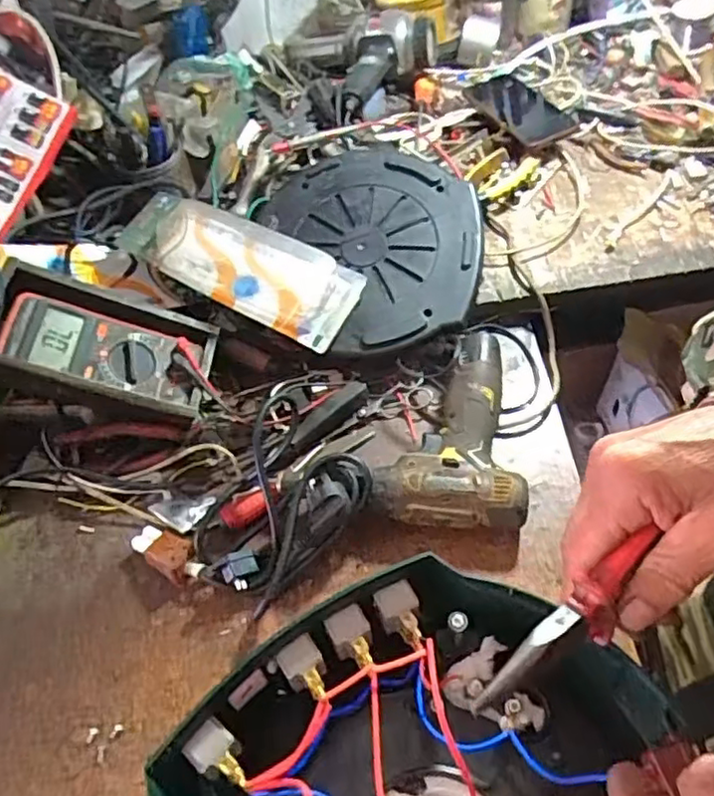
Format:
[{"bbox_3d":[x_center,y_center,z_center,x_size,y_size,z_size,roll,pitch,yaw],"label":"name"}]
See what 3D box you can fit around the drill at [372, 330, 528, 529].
[{"bbox_3d":[0.077,0.031,0.611,0.129,0.048,0.188,-5,55,1],"label":"drill"}]

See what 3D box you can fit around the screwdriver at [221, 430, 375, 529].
[{"bbox_3d":[-0.053,0.067,0.611,0.159,0.024,0.033,-32,58,-31],"label":"screwdriver"}]

